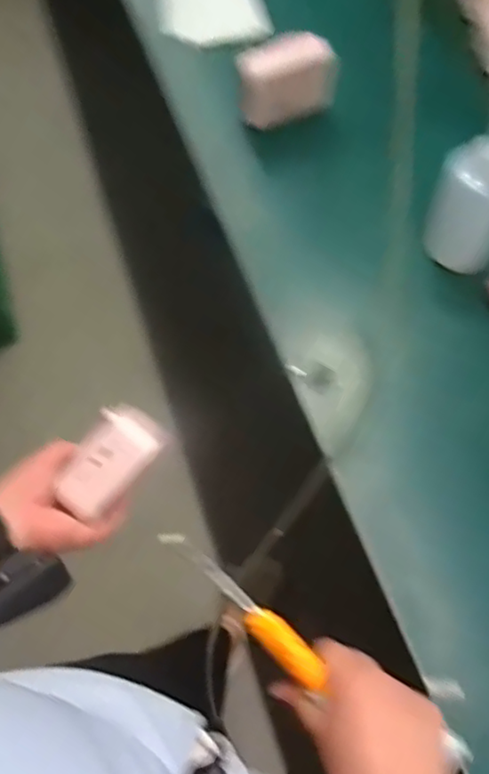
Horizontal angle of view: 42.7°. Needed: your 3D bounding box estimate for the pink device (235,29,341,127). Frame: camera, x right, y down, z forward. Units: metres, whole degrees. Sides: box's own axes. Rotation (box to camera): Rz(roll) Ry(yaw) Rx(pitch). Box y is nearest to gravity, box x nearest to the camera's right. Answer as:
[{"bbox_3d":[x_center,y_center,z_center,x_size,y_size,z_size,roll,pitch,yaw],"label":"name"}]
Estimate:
[{"bbox_3d":[0.056,-0.442,0.900,0.132,0.104,0.051,-21,64,-8],"label":"pink device"}]

